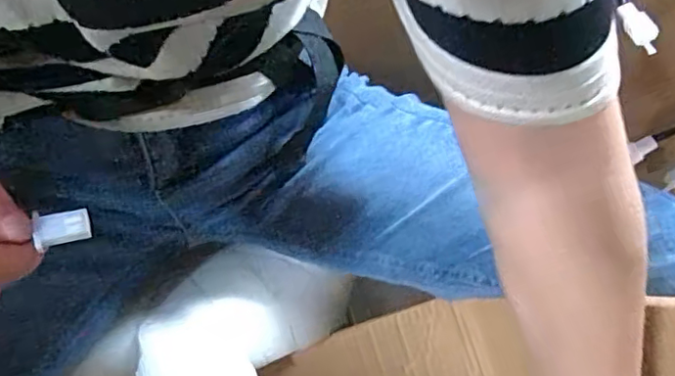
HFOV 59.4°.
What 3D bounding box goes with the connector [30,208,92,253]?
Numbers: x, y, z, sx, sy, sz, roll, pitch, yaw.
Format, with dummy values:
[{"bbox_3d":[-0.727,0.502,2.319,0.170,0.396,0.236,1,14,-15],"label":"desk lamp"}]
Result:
[{"bbox_3d":[-0.105,0.015,0.227,0.019,0.008,0.013,-11,52,-15],"label":"connector"}]

